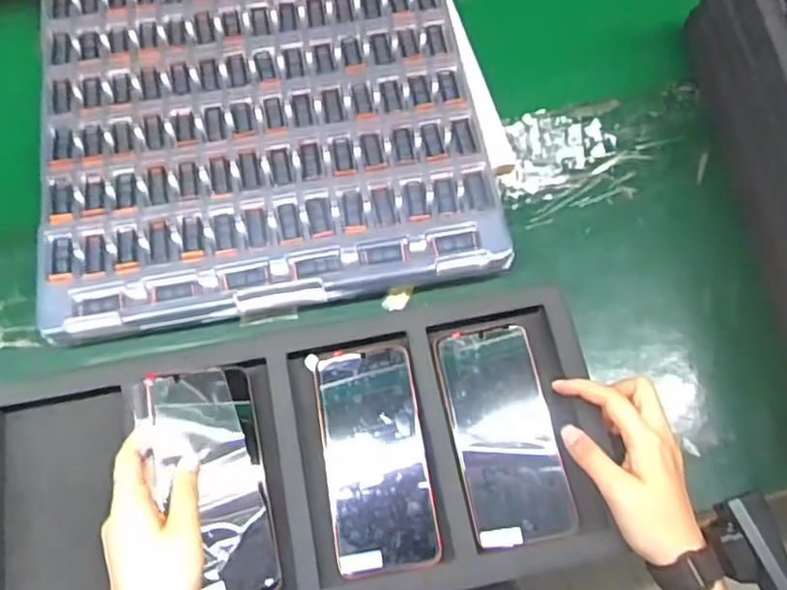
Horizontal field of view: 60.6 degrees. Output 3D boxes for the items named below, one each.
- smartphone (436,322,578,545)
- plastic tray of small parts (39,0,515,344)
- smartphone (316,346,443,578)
[{"bbox_3d":[0.088,0.109,0.539,0.078,0.005,0.167,-11,71,-4],"label":"smartphone"},{"bbox_3d":[-0.126,-0.170,0.634,0.387,0.024,0.390,-10,68,-3],"label":"plastic tray of small parts"},{"bbox_3d":[-0.014,0.126,0.531,0.077,0.010,0.169,-8,68,-3],"label":"smartphone"}]

